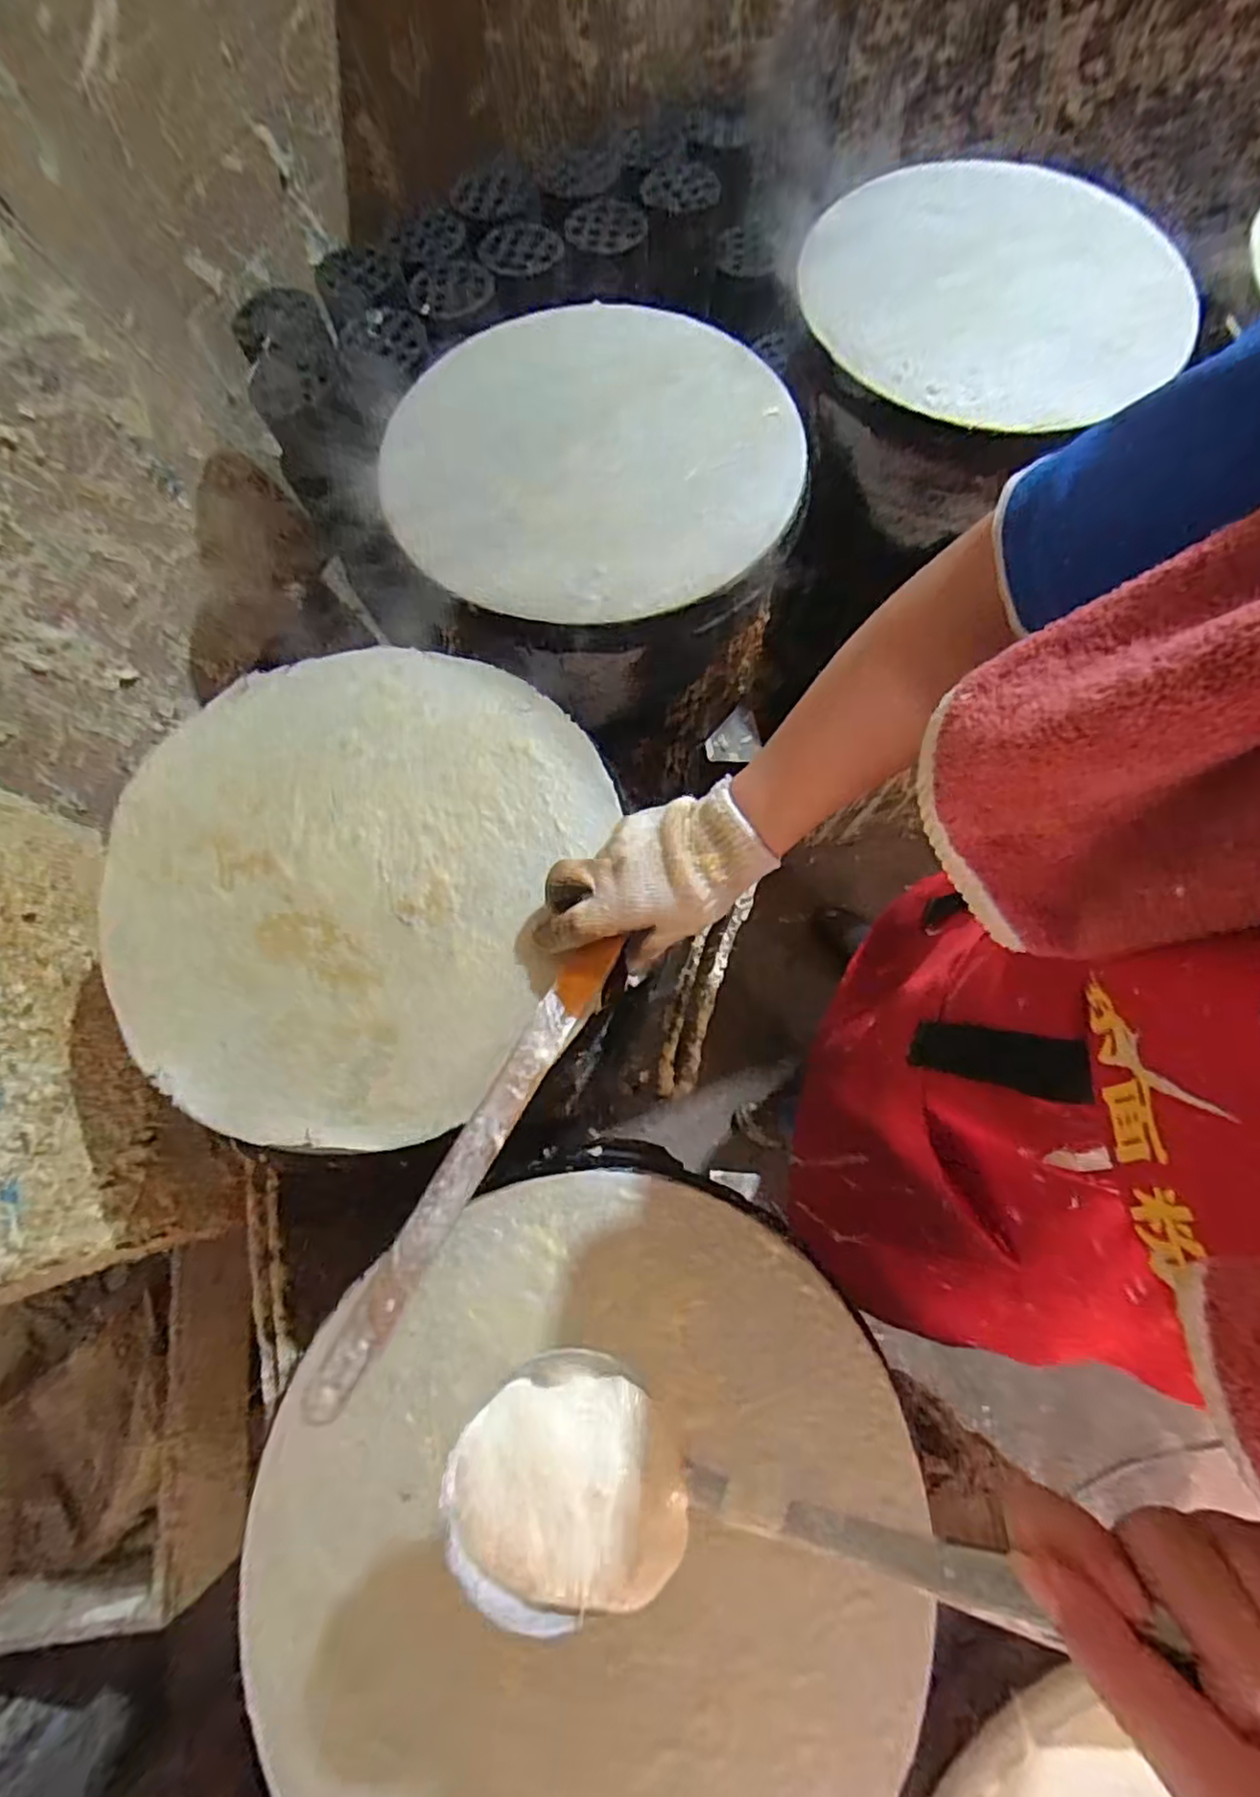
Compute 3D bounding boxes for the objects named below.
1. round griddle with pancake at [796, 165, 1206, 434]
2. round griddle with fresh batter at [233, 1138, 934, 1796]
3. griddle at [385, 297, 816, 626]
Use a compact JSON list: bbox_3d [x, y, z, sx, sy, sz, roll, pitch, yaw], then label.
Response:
[{"bbox_3d":[0.356,-0.605,0.671,0.352,0.040,0.343,0,72,0],"label":"round griddle with pancake"},{"bbox_3d":[-0.020,0.362,0.392,0.374,0.029,0.354,0,72,0],"label":"round griddle with fresh batter"},{"bbox_3d":[-0.029,-0.405,0.615,0.354,0.028,0.352,0,72,0],"label":"griddle"}]

